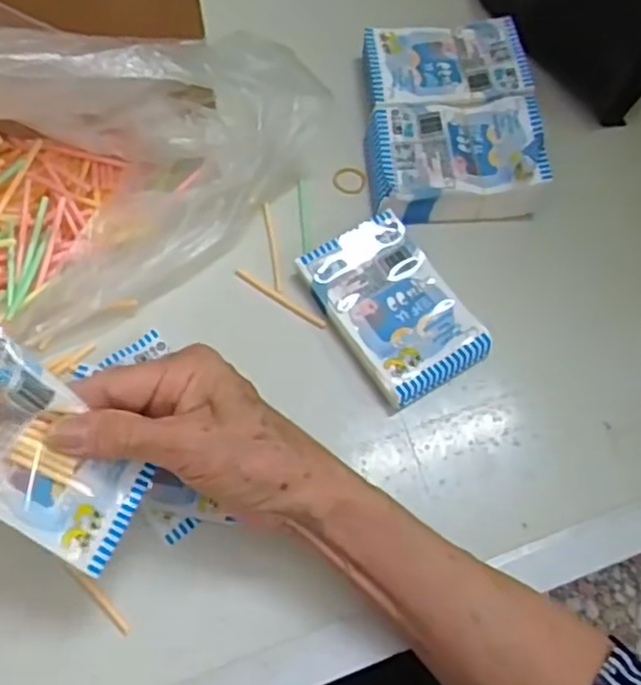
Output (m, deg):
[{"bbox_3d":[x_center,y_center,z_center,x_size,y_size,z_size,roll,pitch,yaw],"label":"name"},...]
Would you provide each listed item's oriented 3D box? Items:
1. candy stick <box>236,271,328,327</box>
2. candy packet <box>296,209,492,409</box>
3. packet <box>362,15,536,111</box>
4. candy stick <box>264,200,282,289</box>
[{"bbox_3d":[-0.024,-0.026,0.427,0.064,0.004,0.005,32,68,10],"label":"candy stick"},{"bbox_3d":[0.042,-0.020,0.418,0.068,0.017,0.107,-29,71,-15],"label":"candy packet"},{"bbox_3d":[0.084,-0.185,0.487,0.105,0.034,0.073,-3,67,-5],"label":"packet"},{"bbox_3d":[-0.029,-0.061,0.437,0.004,0.004,0.062,-6,67,-6],"label":"candy stick"}]

